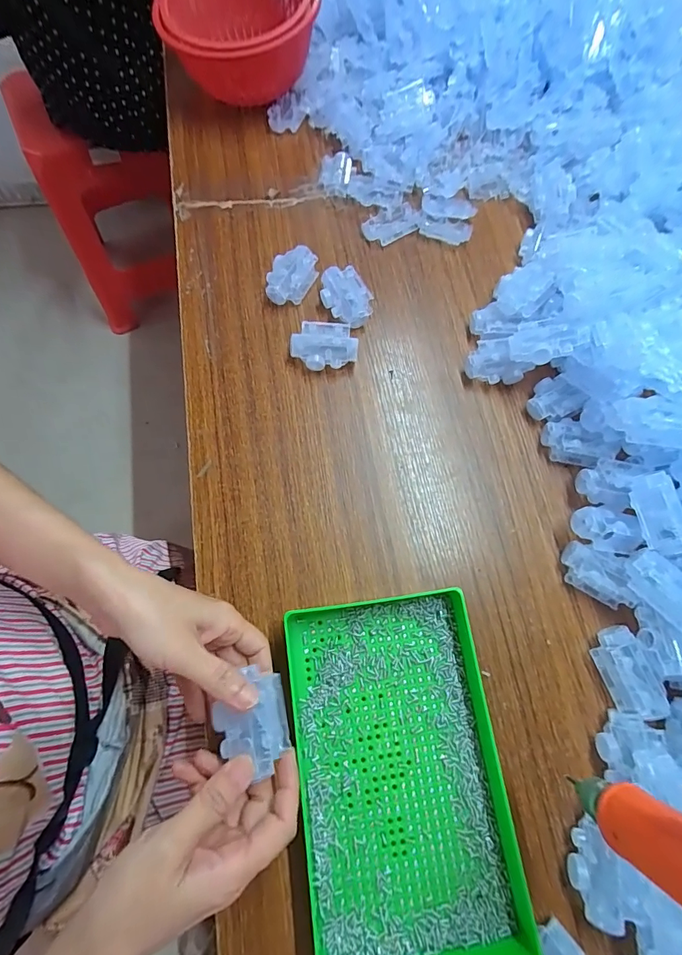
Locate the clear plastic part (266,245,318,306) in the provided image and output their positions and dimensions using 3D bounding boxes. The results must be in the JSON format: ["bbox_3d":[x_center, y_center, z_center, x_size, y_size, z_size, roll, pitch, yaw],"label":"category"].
[{"bbox_3d":[-0.056,-0.220,0.458,0.041,0.029,0.062,26,73,7],"label":"clear plastic part"}]

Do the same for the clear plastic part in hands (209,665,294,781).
[{"bbox_3d":[-0.063,0.170,0.289,0.049,0.022,0.061,-13,73,-6],"label":"clear plastic part in hands"}]

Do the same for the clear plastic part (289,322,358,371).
[{"bbox_3d":[-0.018,-0.136,0.436,0.067,0.025,0.044,-4,72,-3],"label":"clear plastic part"}]

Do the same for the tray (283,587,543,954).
[{"bbox_3d":[0.044,0.216,0.315,0.151,0.034,0.236,-7,72,-4],"label":"tray"}]

